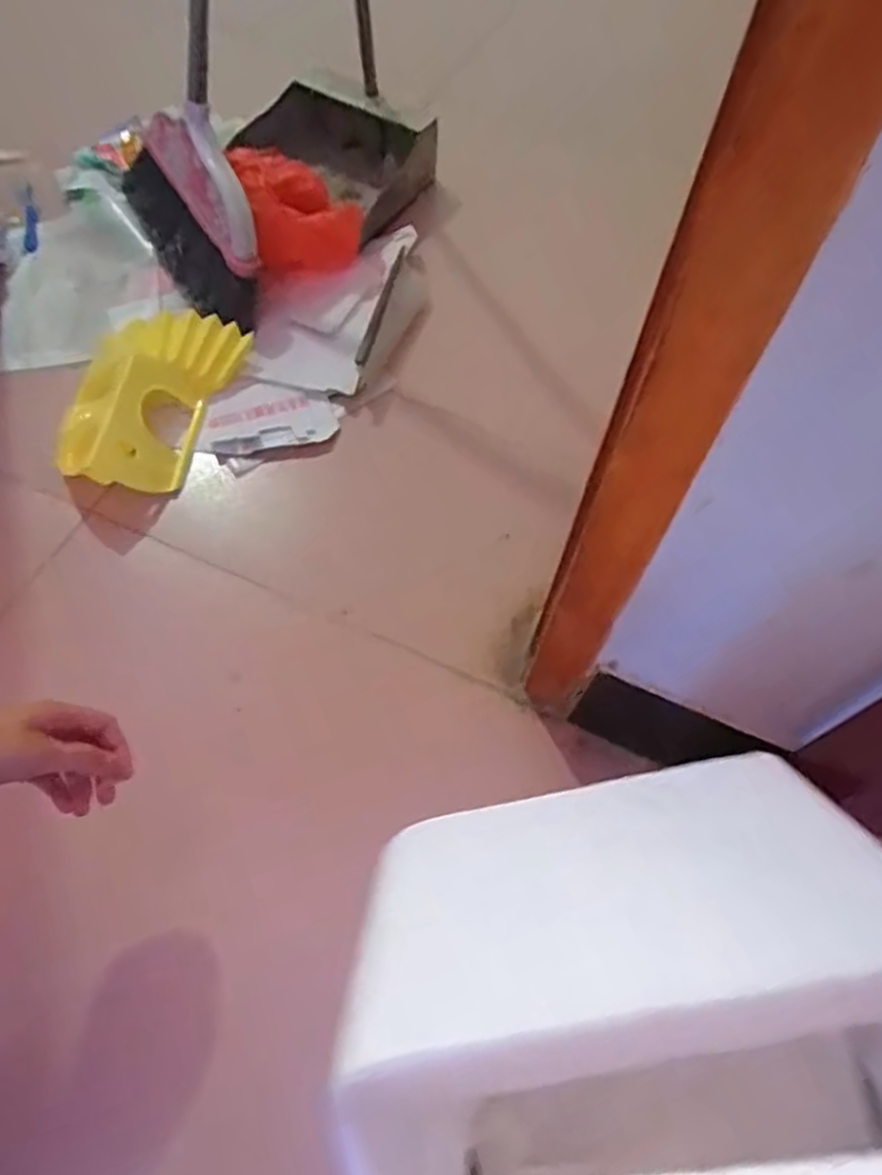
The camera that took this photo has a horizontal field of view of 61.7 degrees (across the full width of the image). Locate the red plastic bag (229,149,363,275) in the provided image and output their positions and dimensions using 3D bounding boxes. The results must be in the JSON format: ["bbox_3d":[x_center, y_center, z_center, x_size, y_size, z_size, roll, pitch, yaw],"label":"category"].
[{"bbox_3d":[-0.168,-0.451,0.863,0.126,0.094,0.143,-17,64,-11],"label":"red plastic bag"}]

